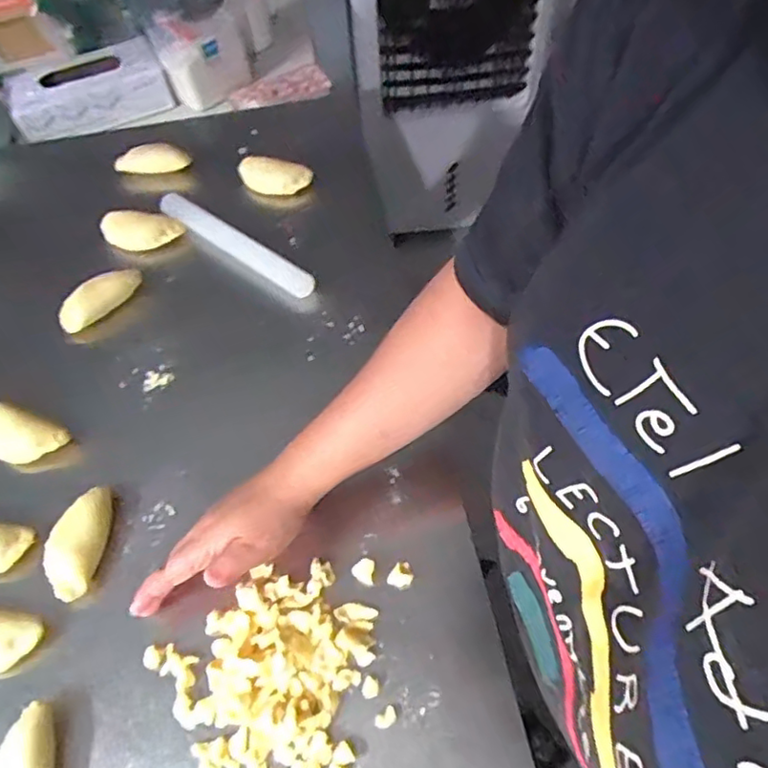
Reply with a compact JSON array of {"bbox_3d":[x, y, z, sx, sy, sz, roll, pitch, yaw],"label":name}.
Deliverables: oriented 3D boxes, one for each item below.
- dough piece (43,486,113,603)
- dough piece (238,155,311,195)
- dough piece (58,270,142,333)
[{"bbox_3d":[-0.245,0.128,0.487,0.036,0.029,0.087,3,58,6],"label":"dough piece"},{"bbox_3d":[-0.131,-0.247,0.715,0.087,0.028,0.032,14,60,13],"label":"dough piece"},{"bbox_3d":[-0.293,-0.090,0.622,0.028,0.029,0.092,36,66,23],"label":"dough piece"}]

